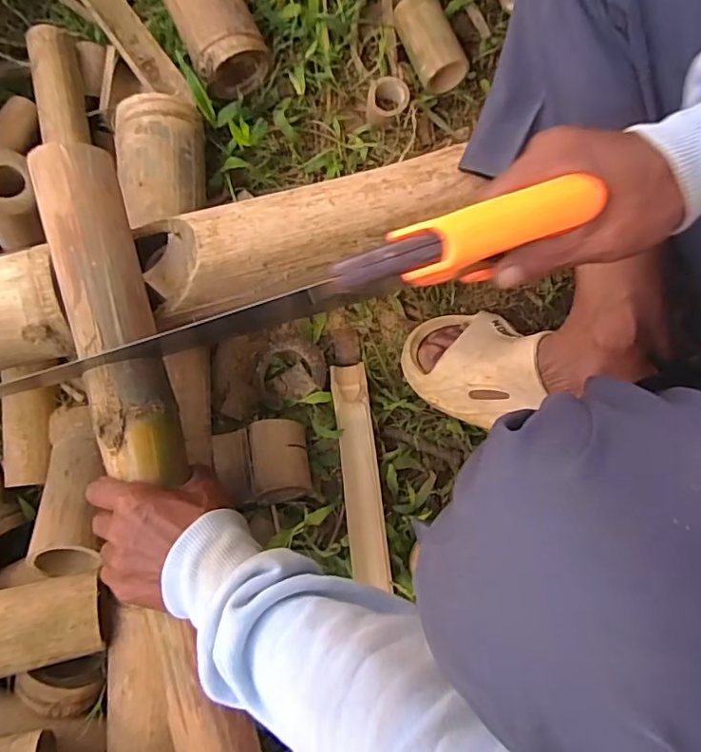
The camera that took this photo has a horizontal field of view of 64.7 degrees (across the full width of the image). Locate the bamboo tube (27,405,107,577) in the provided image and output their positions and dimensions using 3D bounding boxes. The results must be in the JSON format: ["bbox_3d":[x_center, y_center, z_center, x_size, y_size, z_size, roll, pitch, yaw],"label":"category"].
[{"bbox_3d":[-0.251,0.096,0.507,0.062,0.046,0.159,-13,58,-2],"label":"bamboo tube"}]

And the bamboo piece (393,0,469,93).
[{"bbox_3d":[0.090,-0.386,0.641,0.048,0.050,0.104,-24,80,-4],"label":"bamboo piece"}]

